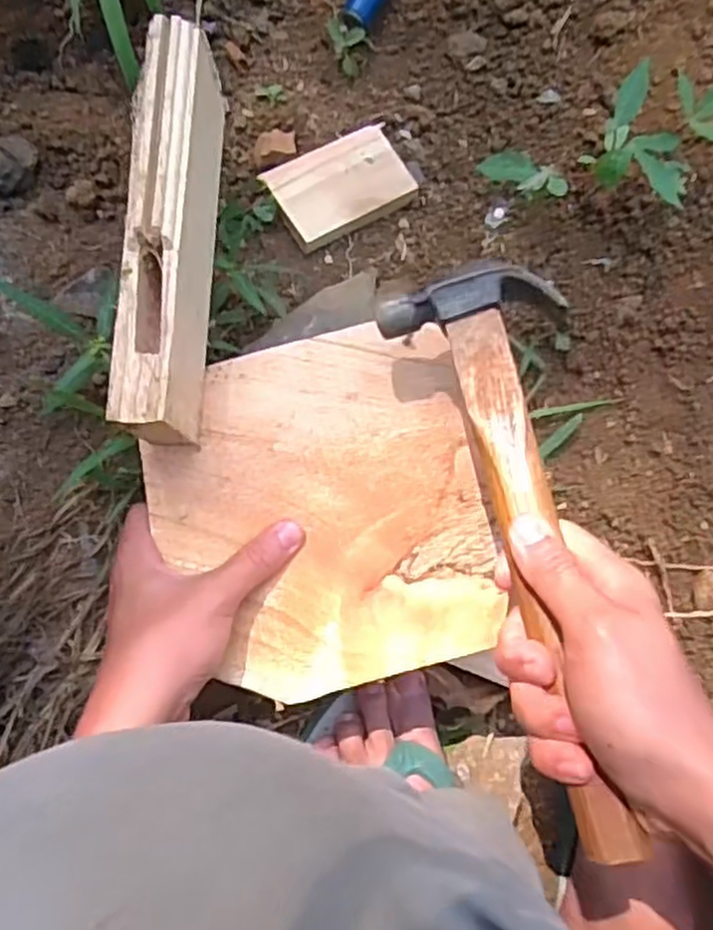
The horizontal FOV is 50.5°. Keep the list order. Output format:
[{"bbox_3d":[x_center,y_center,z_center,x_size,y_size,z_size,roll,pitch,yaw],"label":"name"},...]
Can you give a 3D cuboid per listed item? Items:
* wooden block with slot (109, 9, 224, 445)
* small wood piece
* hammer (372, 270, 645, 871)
[{"bbox_3d":[-0.101,-0.124,0.413,0.040,0.059,0.217,4,87,-7],"label":"wooden block with slot"},{"bbox_3d":[-0.011,-0.209,0.563,0.102,0.020,0.067,-30,91,-8],"label":"small wood piece"},{"bbox_3d":[0.092,0.024,0.352,0.082,0.028,0.273,-22,71,7],"label":"hammer"}]

